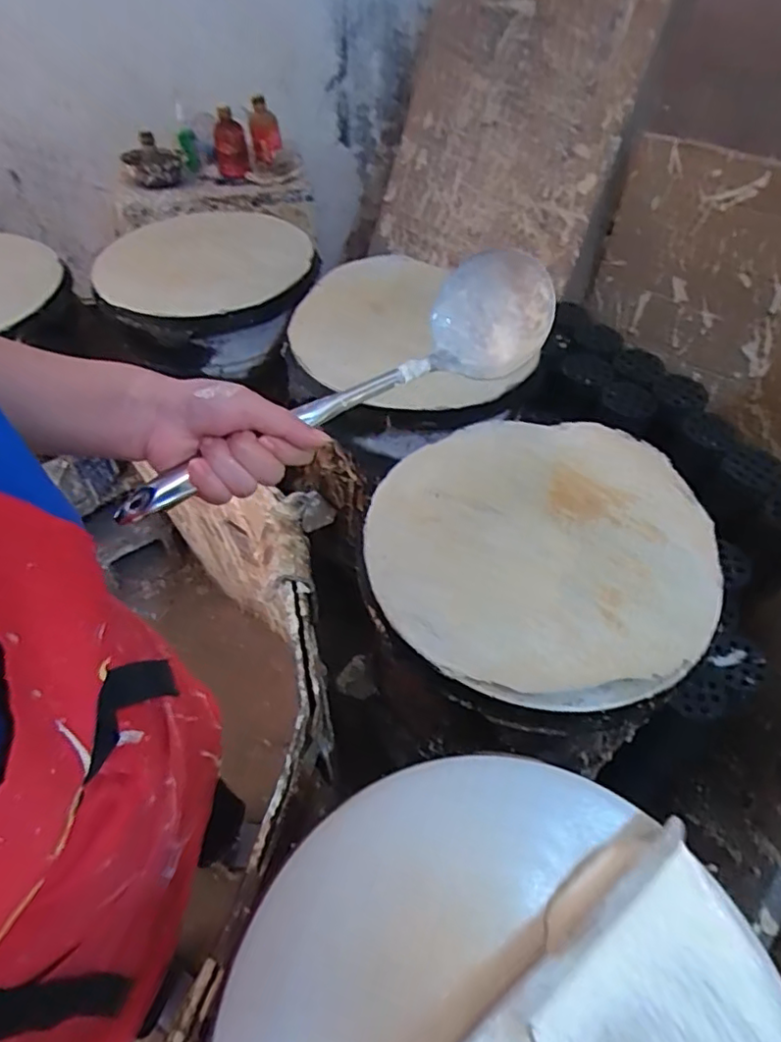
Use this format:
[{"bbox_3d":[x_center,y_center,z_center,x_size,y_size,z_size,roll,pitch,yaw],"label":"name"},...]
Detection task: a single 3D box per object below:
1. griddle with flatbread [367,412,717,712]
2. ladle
[{"bbox_3d":[0.162,0.022,0.673,0.372,0.052,0.372,16,51,12],"label":"griddle with flatbread"},{"bbox_3d":[-0.030,-0.087,0.434,0.339,0.058,0.085,-33,57,-14],"label":"ladle"}]

